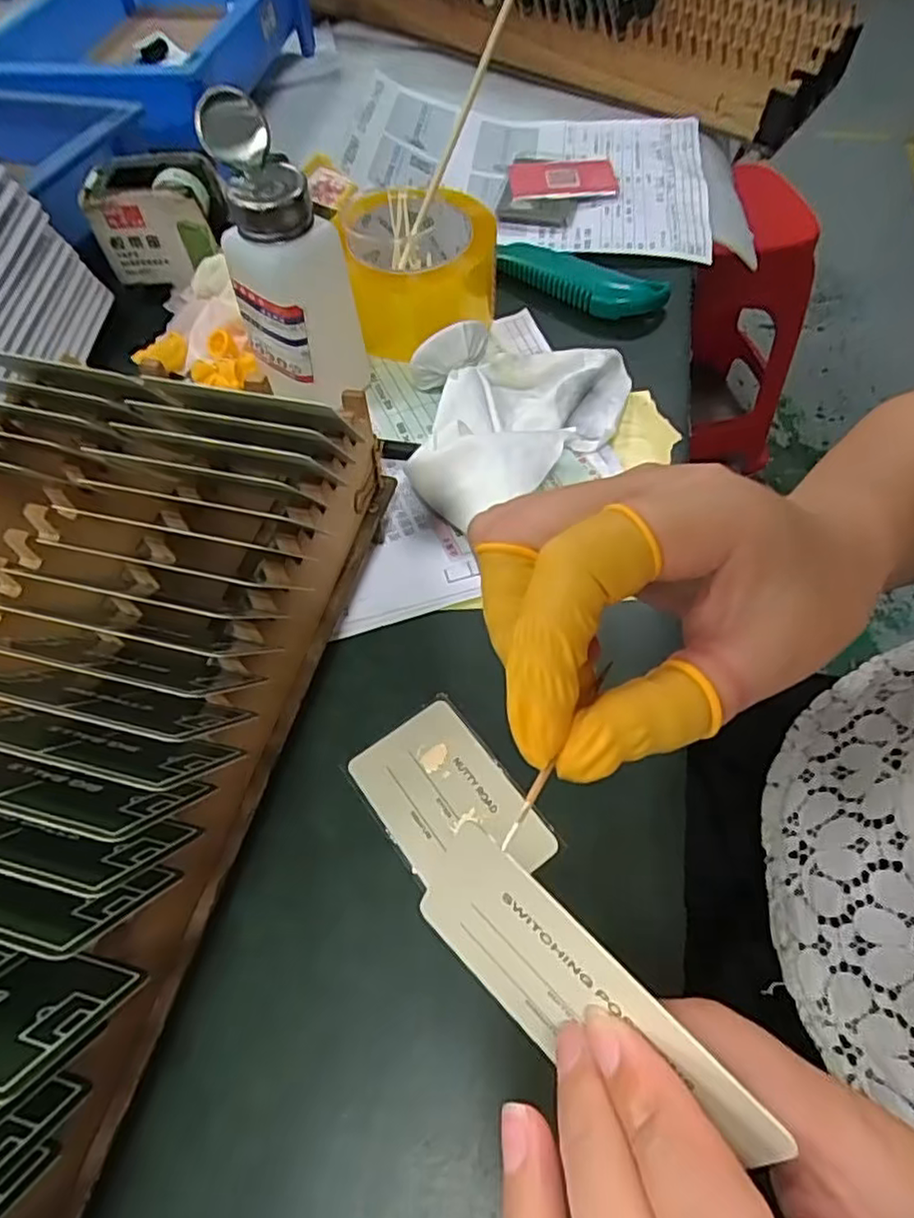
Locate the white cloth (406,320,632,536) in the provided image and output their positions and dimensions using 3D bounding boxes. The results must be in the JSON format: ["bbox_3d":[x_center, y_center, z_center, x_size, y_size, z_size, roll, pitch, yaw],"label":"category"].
[{"bbox_3d":[0.040,-0.119,0.384,0.163,0.044,0.124,-24,60,-14],"label":"white cloth"}]

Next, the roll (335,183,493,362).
[{"bbox_3d":[-0.023,-0.221,0.443,0.096,0.085,0.096,0,58,1],"label":"roll"}]

